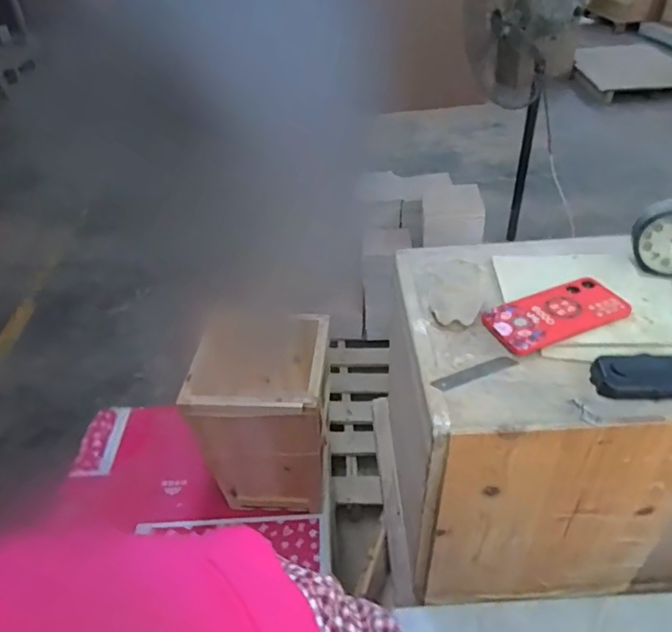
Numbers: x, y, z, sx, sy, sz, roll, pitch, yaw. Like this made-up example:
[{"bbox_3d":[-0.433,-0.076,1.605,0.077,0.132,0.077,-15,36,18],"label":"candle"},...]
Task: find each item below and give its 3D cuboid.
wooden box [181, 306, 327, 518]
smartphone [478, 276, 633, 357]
[{"bbox_3d":[-0.135,0.207,1.091,0.245,0.356,0.261,0,40,6],"label":"wooden box"},{"bbox_3d":[0.263,-0.003,0.628,0.165,0.014,0.078,-18,41,-15],"label":"smartphone"}]

